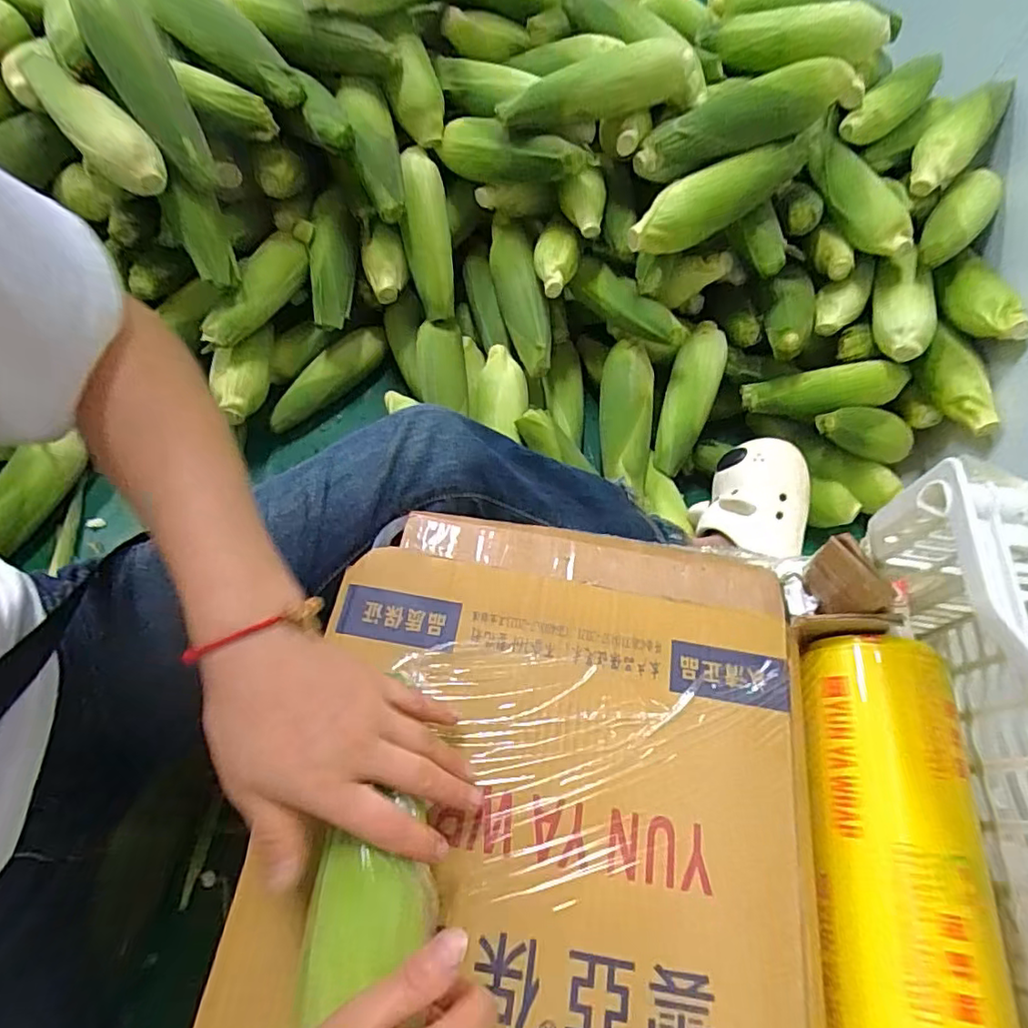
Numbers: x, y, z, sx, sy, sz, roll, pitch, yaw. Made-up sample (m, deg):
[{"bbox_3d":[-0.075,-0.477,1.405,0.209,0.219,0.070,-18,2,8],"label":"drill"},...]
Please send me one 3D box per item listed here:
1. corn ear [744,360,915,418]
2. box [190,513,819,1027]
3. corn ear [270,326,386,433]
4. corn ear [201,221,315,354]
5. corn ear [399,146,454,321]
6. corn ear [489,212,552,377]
[{"bbox_3d":[0.408,-0.159,0.759,0.214,0.047,0.059,-10,64,-8],"label":"corn ear"},{"bbox_3d":[0.009,0.240,0.342,0.325,0.036,0.511,8,61,2],"label":"box"},{"bbox_3d":[-0.266,-0.198,0.832,0.051,0.045,0.210,42,68,17],"label":"corn ear"},{"bbox_3d":[-0.325,-0.290,0.749,0.056,0.046,0.210,15,63,4],"label":"corn ear"},{"bbox_3d":[-0.113,-0.363,0.760,0.060,0.072,0.199,-6,88,-6],"label":"corn ear"},{"bbox_3d":[0.008,-0.297,0.770,0.059,0.048,0.242,-12,80,-9],"label":"corn ear"}]

